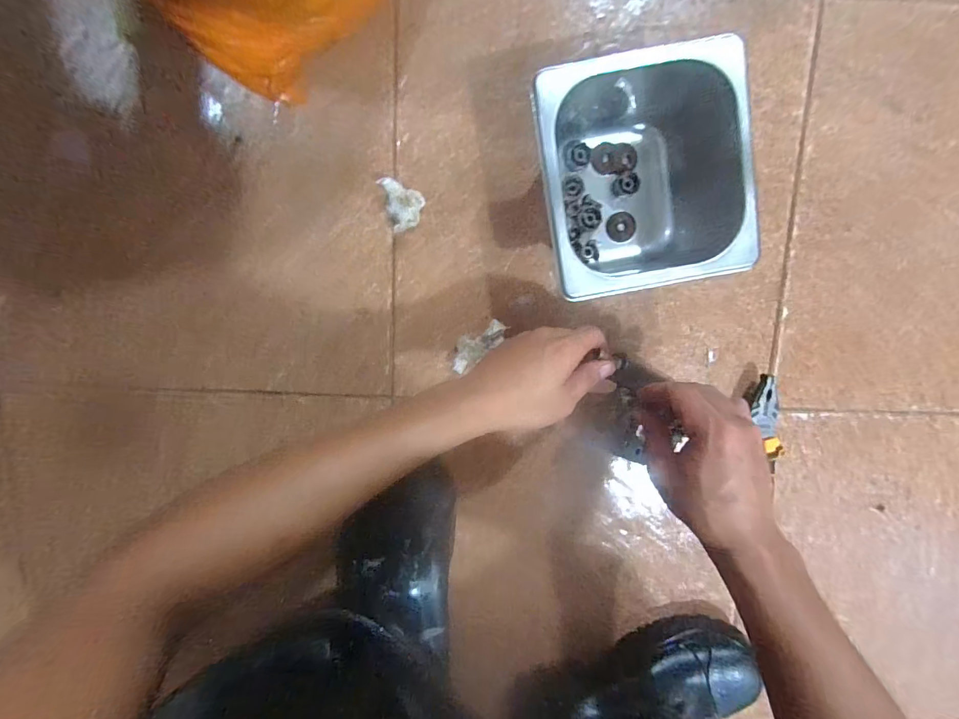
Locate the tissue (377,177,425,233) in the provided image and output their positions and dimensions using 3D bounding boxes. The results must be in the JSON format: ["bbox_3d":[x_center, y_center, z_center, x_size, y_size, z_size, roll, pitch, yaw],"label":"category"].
[{"bbox_3d":[-0.072,-0.151,0.393,0.036,0.020,0.048,-21,99,2],"label":"tissue"}]

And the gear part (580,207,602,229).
[{"bbox_3d":[0.108,-0.139,0.401,0.021,0.010,0.020,0,99,-2],"label":"gear part"}]

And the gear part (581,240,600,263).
[{"bbox_3d":[0.110,-0.108,0.407,0.019,0.009,0.020,0,99,-2],"label":"gear part"}]

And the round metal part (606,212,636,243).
[{"bbox_3d":[0.143,-0.133,0.411,0.027,0.005,0.029,0,99,-2],"label":"round metal part"}]

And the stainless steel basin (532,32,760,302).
[{"bbox_3d":[0.127,-0.161,0.357,0.157,0.094,0.192,-10,99,0],"label":"stainless steel basin"}]

